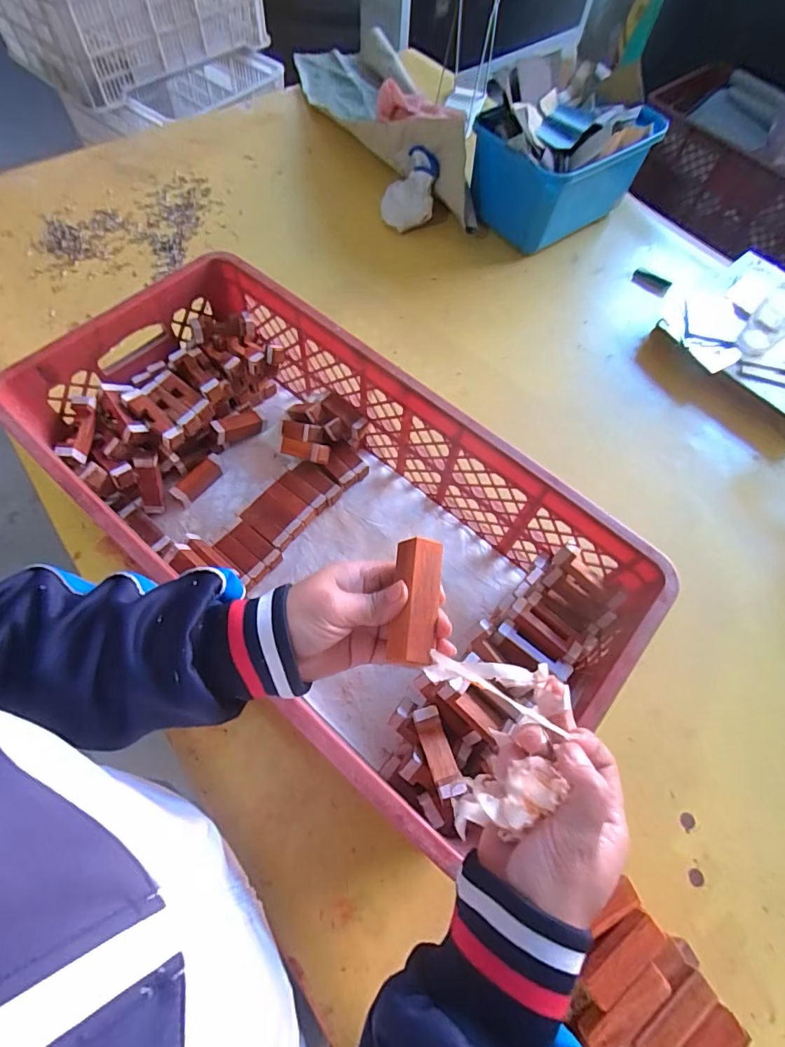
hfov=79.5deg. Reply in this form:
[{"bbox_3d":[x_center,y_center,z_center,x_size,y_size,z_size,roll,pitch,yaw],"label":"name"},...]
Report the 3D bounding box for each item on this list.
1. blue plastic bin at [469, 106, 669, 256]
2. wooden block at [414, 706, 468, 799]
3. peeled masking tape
[{"bbox_3d":[0.301,-0.648,0.873,0.282,0.161,0.204,-37,72,-19],"label":"blue plastic bin"},{"bbox_3d":[0.041,0.202,0.418,0.022,0.016,0.077,-15,44,-11],"label":"wooden block"},{"bbox_3d":[0.065,0.120,0.261,0.080,0.043,0.088,1,65,-3],"label":"peeled masking tape"}]

